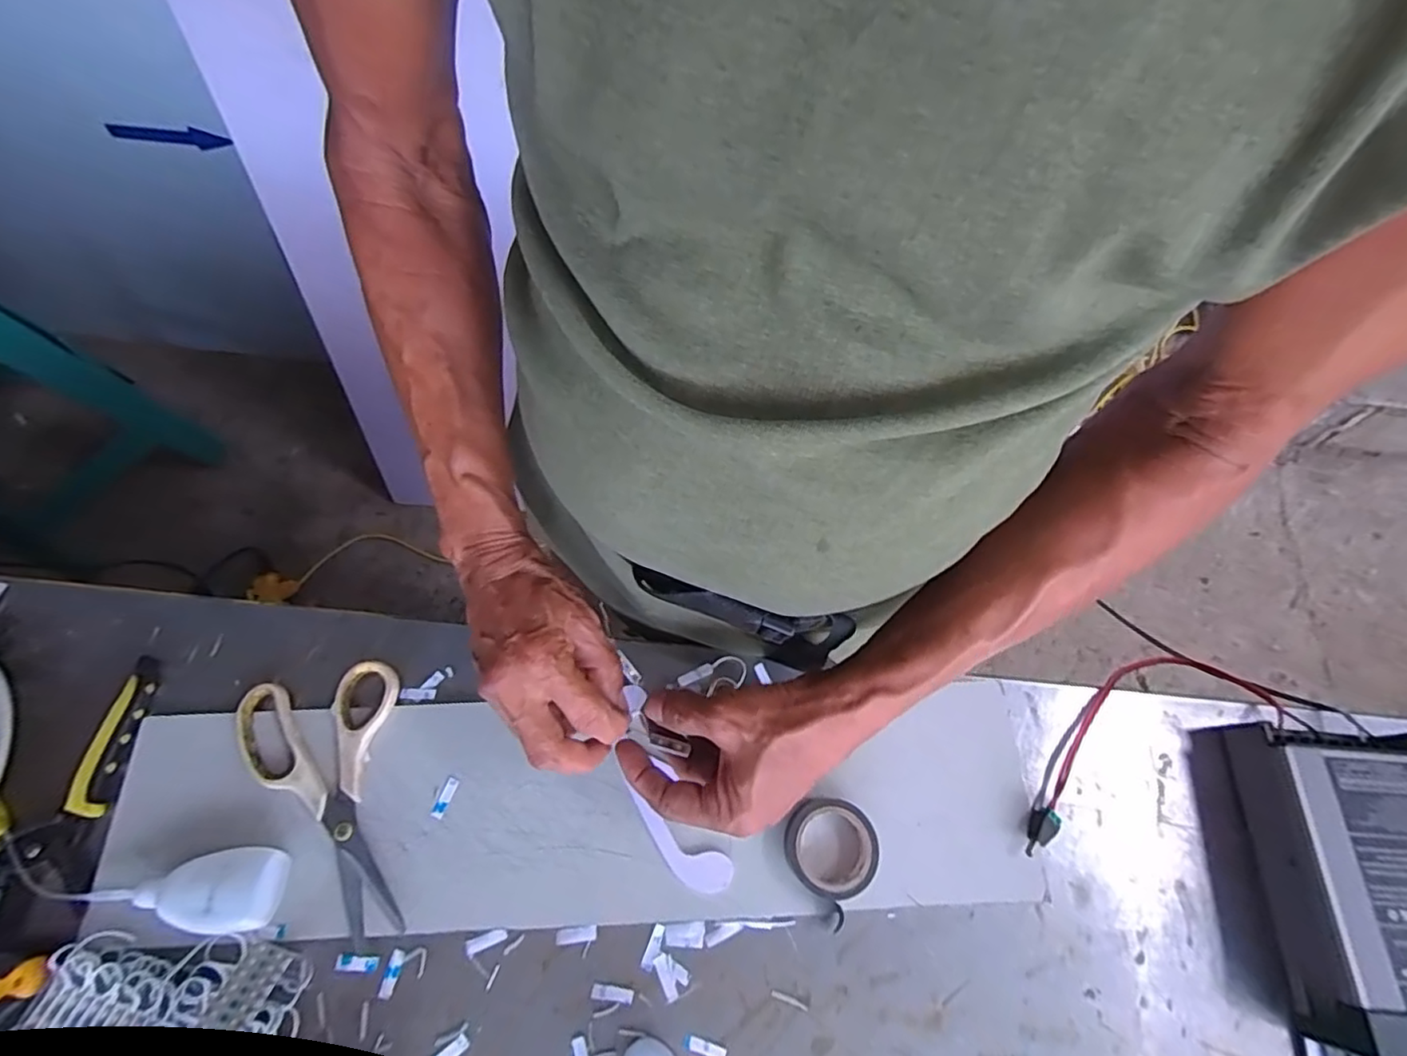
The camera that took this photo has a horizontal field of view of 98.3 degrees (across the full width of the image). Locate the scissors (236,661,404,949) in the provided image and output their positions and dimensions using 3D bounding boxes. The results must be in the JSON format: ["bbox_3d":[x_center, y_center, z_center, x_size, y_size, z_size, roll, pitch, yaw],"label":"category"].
[{"bbox_3d":[-0.255,0.181,0.403,0.100,0.012,0.168,-11,69,-5],"label":"scissors"}]

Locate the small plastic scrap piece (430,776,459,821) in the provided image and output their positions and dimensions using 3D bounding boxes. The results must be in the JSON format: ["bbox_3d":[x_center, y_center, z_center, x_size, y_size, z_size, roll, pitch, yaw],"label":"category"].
[{"bbox_3d":[-0.174,0.181,0.408,0.008,0.004,0.026,18,69,6],"label":"small plastic scrap piece"}]

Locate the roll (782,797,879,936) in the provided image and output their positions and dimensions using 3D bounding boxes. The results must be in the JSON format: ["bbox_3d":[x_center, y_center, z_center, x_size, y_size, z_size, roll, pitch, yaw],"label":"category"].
[{"bbox_3d":[0.081,0.208,0.393,0.061,0.021,0.062,0,68,-1],"label":"roll"}]

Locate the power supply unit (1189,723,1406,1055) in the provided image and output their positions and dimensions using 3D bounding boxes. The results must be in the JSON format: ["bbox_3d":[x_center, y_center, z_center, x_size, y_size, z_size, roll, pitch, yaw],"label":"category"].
[{"bbox_3d":[0.414,0.223,0.377,0.116,0.054,0.191,-1,68,-1],"label":"power supply unit"}]

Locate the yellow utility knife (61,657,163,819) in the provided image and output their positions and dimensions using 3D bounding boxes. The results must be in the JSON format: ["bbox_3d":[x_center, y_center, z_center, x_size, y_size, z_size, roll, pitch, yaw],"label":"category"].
[{"bbox_3d":[-0.401,0.140,0.416,0.024,0.011,0.101,6,68,2],"label":"yellow utility knife"}]

